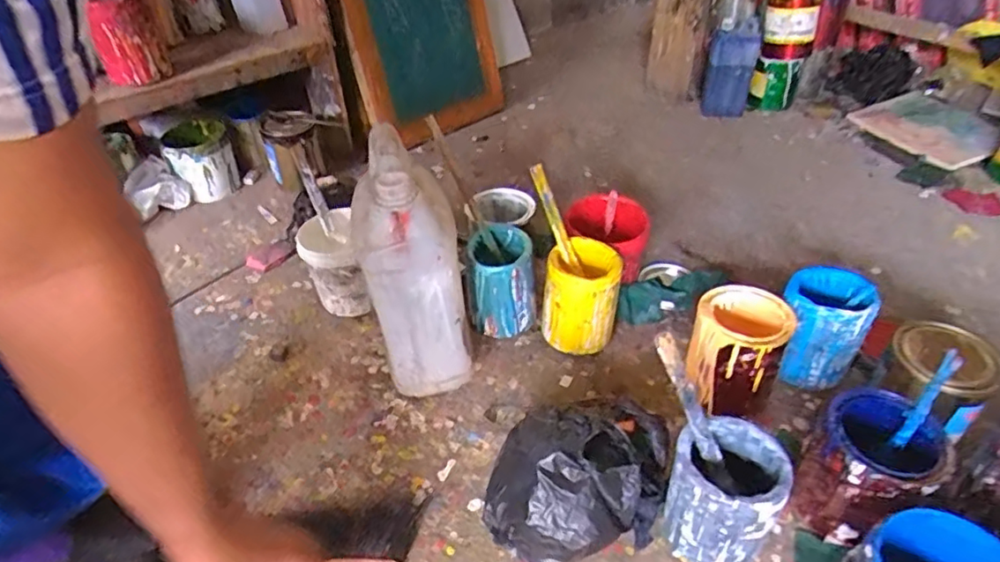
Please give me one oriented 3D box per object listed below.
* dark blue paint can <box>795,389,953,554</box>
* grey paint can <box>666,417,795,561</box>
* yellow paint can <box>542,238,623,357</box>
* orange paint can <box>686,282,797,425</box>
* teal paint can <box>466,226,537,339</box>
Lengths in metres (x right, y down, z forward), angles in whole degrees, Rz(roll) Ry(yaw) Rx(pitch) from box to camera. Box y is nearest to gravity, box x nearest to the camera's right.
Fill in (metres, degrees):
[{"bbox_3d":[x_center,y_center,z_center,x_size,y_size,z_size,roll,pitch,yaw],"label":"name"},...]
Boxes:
[{"bbox_3d":[0.379,0.197,0.619,0.103,0.133,0.107,-1,39,1],"label":"dark blue paint can"},{"bbox_3d":[0.225,0.224,0.611,0.099,0.148,0.090,-1,39,1],"label":"grey paint can"},{"bbox_3d":[0.115,0.026,0.849,0.101,0.134,0.105,7,40,10],"label":"yellow paint can"},{"bbox_3d":[0.296,0.096,0.754,0.111,0.127,0.129,19,44,25],"label":"orange paint can"},{"bbox_3d":[0.003,0.003,0.880,0.092,0.144,0.092,-1,39,1],"label":"teal paint can"}]

